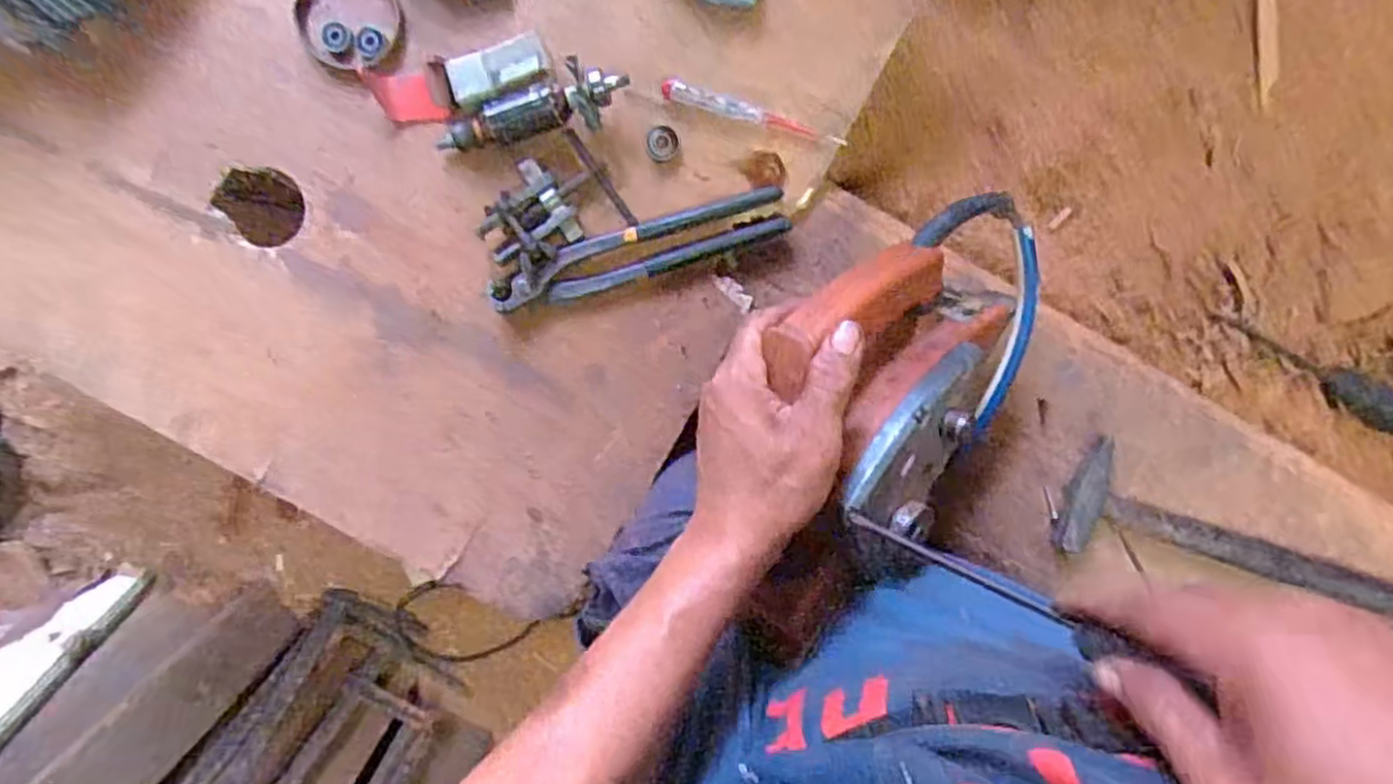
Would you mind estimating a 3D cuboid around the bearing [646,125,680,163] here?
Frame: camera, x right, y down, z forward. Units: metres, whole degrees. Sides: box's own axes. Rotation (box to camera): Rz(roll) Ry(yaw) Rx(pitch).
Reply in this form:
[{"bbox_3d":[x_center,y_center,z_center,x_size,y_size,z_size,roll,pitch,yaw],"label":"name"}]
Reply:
[{"bbox_3d":[-0.024,-0.179,0.543,0.023,0.005,0.025,1,98,2],"label":"bearing"}]

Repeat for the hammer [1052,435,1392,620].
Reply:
[{"bbox_3d":[0.424,0.131,0.570,0.303,0.020,0.083,22,98,-1],"label":"hammer"}]

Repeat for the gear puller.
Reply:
[{"bbox_3d":[-0.104,-0.130,0.532,0.095,0.030,0.066,-31,96,5],"label":"gear puller"}]

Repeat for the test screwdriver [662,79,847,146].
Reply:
[{"bbox_3d":[0.042,-0.199,0.543,0.134,0.014,0.014,17,98,0],"label":"test screwdriver"}]

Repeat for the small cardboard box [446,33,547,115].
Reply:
[{"bbox_3d":[-0.137,-0.222,0.528,0.070,0.031,0.033,-22,96,5],"label":"small cardboard box"}]

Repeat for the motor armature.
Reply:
[{"bbox_3d":[-0.115,-0.192,0.527,0.138,0.033,0.040,-22,96,5],"label":"motor armature"}]

